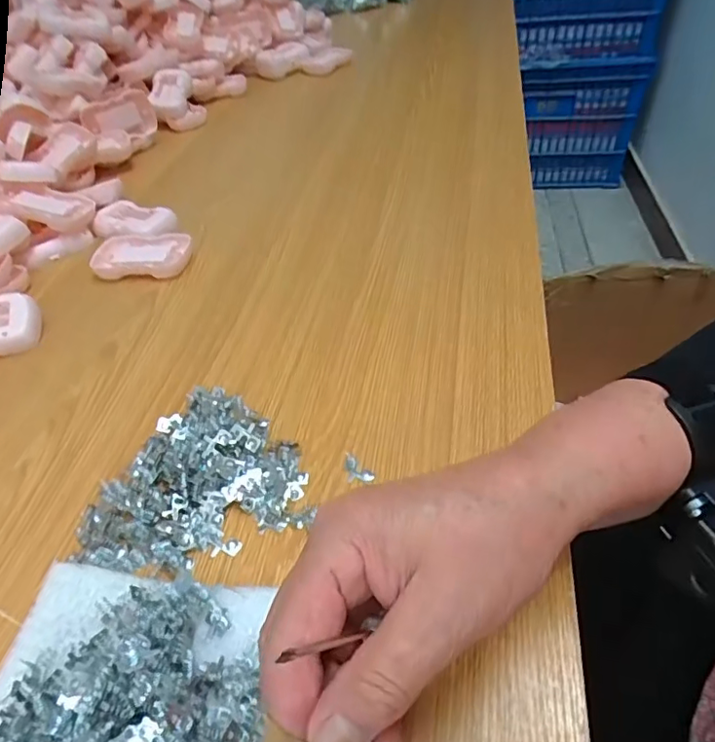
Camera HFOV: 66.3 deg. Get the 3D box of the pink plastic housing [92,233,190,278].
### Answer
[{"bbox_3d":[-0.206,-0.110,0.521,0.084,0.015,0.056,0,46,6],"label":"pink plastic housing"}]

